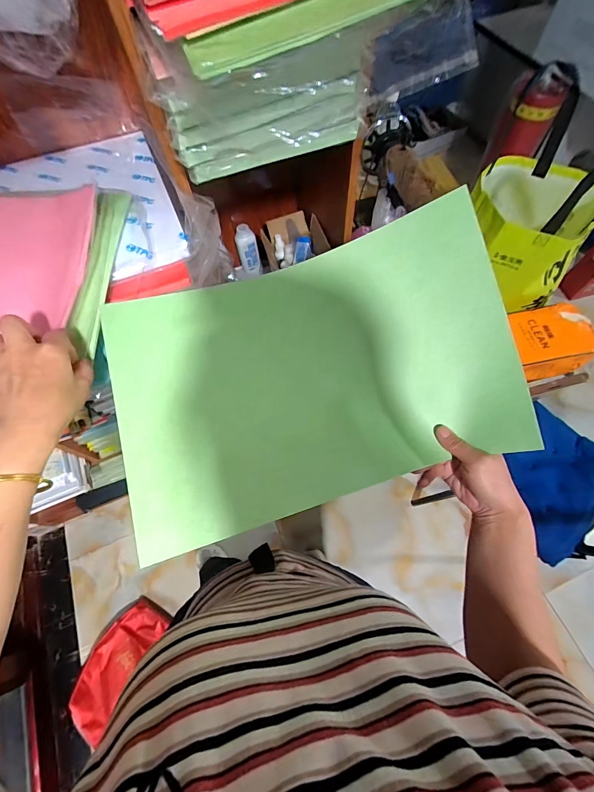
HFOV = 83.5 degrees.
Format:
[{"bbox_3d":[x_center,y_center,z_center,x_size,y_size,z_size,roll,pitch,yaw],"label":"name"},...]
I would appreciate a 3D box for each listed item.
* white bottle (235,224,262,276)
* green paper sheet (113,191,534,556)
[{"bbox_3d":[-0.125,-0.374,0.861,0.052,0.123,0.052,-13,66,-4],"label":"white bottle"},{"bbox_3d":[0.018,-0.028,0.377,0.420,0.126,0.278,-15,66,-4],"label":"green paper sheet"}]

